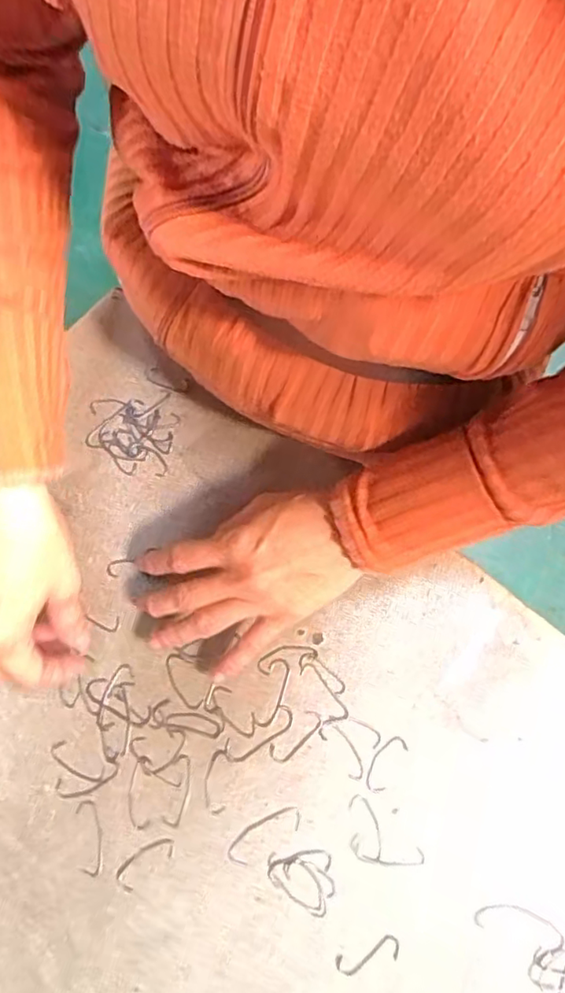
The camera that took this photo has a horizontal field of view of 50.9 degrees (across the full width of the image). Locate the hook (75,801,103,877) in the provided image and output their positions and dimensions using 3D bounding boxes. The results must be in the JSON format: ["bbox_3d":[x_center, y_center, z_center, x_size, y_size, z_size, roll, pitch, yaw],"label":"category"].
[{"bbox_3d":[-0.114,0.202,0.350,0.013,0.004,0.040,-11,75,-4],"label":"hook"}]

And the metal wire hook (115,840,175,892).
[{"bbox_3d":[-0.081,0.214,0.347,0.037,0.004,0.015,-37,78,-10],"label":"metal wire hook"}]

